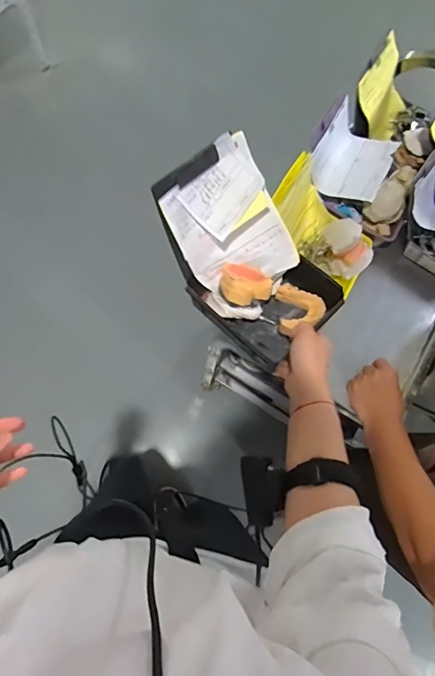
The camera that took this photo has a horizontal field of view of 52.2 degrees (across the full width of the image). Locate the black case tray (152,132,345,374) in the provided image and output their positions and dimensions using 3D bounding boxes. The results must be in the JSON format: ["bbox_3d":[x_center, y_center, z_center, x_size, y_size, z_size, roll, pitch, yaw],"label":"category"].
[{"bbox_3d":[0.045,-0.104,0.597,0.154,0.169,0.240,-39,79,-10],"label":"black case tray"}]

